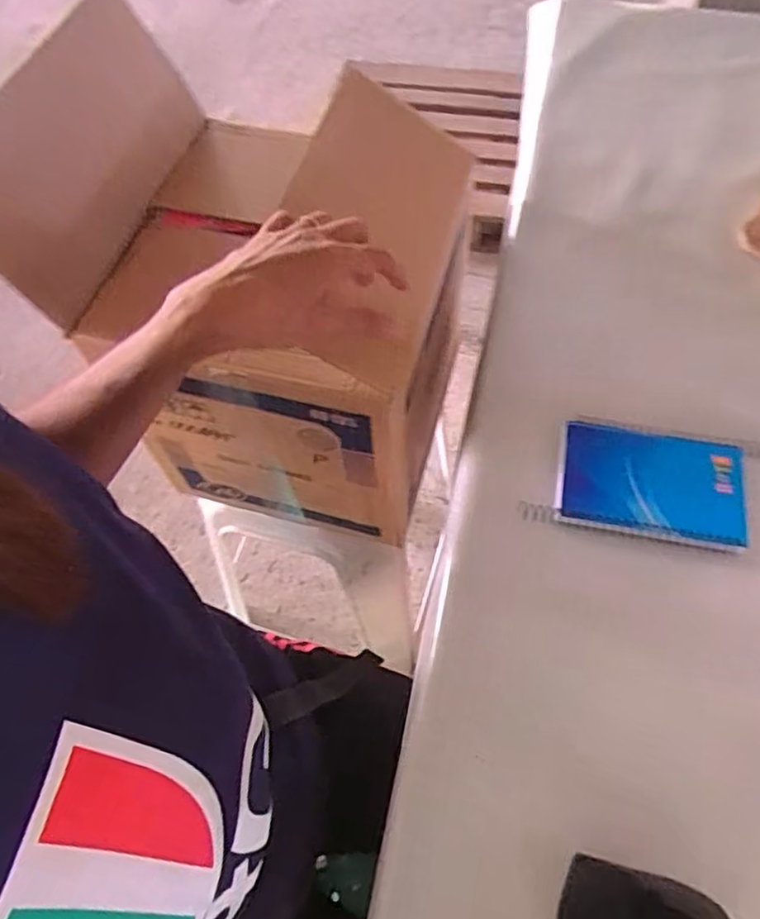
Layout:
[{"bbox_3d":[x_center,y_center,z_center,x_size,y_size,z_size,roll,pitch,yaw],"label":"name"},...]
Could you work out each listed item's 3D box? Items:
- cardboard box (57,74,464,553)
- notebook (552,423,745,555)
[{"bbox_3d":[-0.084,-0.123,0.662,0.283,0.340,0.267,11,61,8],"label":"cardboard box"},{"bbox_3d":[0.202,0.017,0.487,0.133,0.009,0.086,10,63,6],"label":"notebook"}]

